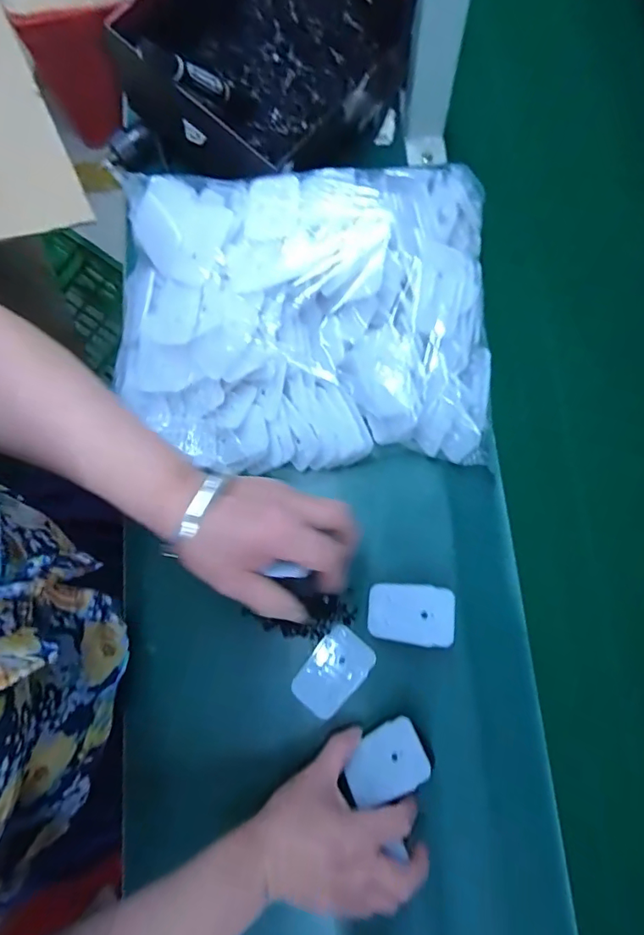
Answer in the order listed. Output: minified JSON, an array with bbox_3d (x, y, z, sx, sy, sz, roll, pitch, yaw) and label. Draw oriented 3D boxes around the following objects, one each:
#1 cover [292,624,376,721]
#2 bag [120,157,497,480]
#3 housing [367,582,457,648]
[{"bbox_3d":[0.010,0.175,0.432,0.046,0.004,0.070,39,80,4],"label":"cover"},{"bbox_3d":[-0.026,-0.131,0.443,0.327,0.069,0.265,0,94,13],"label":"bag"},{"bbox_3d":[0.072,0.119,0.409,0.068,0.006,0.046,0,73,16],"label":"housing"}]

